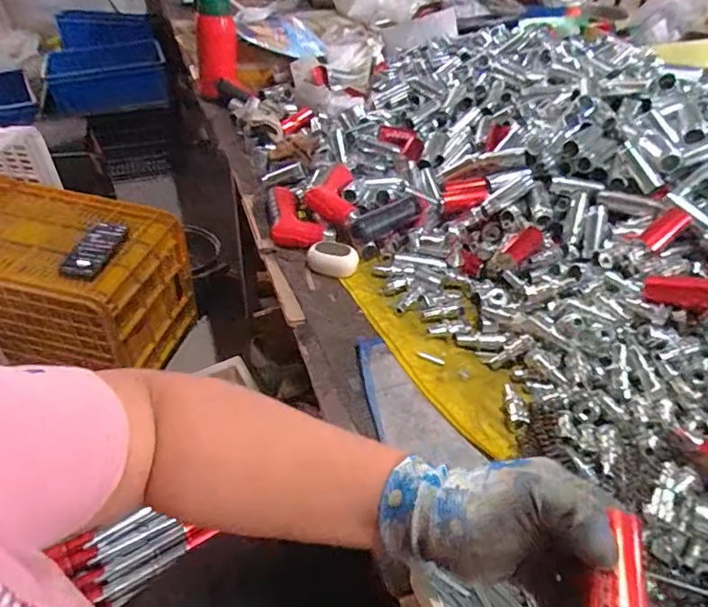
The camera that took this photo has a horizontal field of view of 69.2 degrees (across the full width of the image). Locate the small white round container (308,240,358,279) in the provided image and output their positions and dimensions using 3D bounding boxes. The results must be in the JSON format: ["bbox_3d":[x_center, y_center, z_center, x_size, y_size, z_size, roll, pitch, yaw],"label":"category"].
[{"bbox_3d":[-0.028,-0.058,0.657,0.063,0.031,0.040,19,45,18],"label":"small white round container"}]

